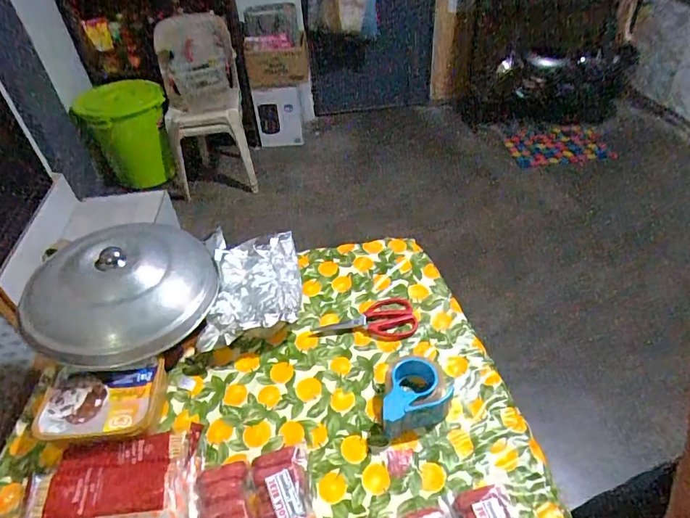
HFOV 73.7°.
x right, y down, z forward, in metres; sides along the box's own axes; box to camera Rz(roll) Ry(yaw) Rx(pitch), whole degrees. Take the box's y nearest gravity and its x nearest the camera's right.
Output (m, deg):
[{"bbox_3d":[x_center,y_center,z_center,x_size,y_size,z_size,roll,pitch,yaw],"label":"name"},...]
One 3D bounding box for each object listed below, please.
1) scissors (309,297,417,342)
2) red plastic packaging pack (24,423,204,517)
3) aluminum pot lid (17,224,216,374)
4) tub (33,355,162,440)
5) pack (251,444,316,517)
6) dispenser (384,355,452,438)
[{"bbox_3d":[0.039,0.132,0.961,0.215,0.011,0.103,-8,42,-5],"label":"scissors"},{"bbox_3d":[-0.367,0.367,0.725,0.258,0.030,0.170,-10,42,-6],"label":"red plastic packaging pack"},{"bbox_3d":[-0.417,0.045,0.919,0.289,0.124,0.366,-1,42,3],"label":"aluminum pot lid"},{"bbox_3d":[-0.425,0.256,0.812,0.199,0.067,0.144,-2,42,2],"label":"tub"},{"bbox_3d":[-0.096,0.362,0.716,0.086,0.033,0.129,-11,43,-8],"label":"pack"},{"bbox_3d":[0.129,0.234,0.810,0.116,0.051,0.148,4,43,8],"label":"dispenser"}]

